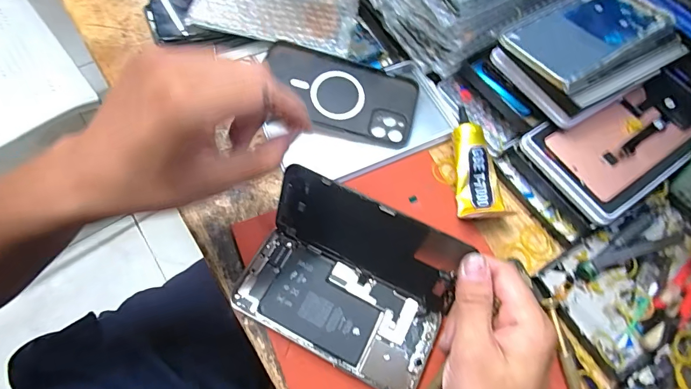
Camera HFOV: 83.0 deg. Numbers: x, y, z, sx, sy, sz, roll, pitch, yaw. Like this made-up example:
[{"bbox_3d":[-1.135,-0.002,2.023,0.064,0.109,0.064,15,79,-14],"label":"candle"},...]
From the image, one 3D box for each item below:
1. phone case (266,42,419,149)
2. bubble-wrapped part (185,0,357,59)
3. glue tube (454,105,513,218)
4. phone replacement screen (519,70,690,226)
[{"bbox_3d":[-0.004,-0.106,0.405,0.158,0.019,0.085,13,66,3],"label":"phone case"},{"bbox_3d":[-0.080,-0.199,0.443,0.176,0.022,0.089,8,66,1],"label":"bubble-wrapped part"},{"bbox_3d":[0.123,-0.033,0.369,0.042,0.025,0.117,-2,66,-4],"label":"glue tube"},{"bbox_3d":[0.261,-0.054,0.364,0.167,0.016,0.099,-32,72,-13],"label":"phone replacement screen"}]

